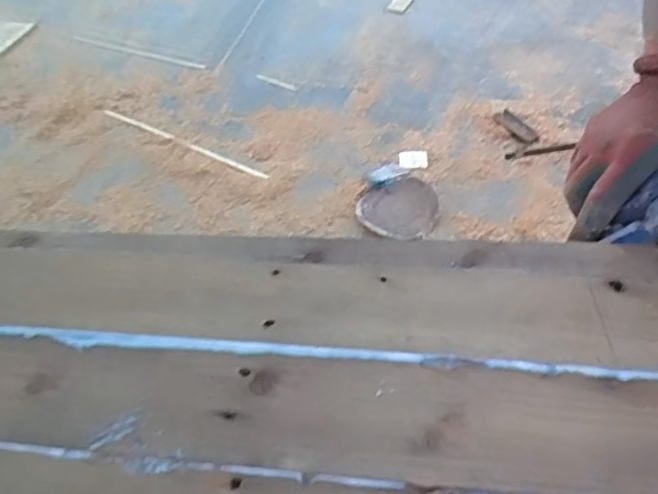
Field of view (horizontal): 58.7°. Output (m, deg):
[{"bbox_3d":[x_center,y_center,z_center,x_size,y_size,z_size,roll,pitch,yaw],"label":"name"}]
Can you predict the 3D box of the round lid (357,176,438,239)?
[{"bbox_3d":[0.149,-0.080,1.214,0.158,0.013,0.157,-4,48,4],"label":"round lid"}]

